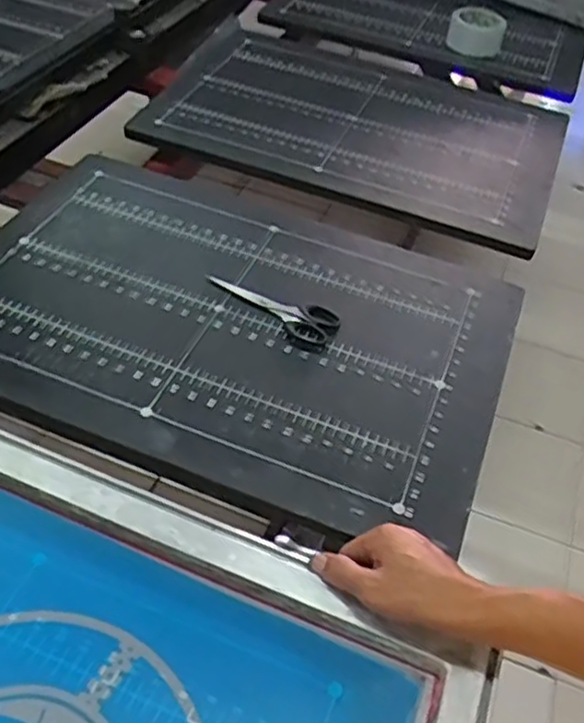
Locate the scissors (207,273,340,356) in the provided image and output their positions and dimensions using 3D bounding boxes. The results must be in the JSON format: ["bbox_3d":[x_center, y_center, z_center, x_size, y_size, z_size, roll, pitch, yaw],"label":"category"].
[{"bbox_3d":[-0.020,-0.065,0.768,0.162,0.007,0.061,35,53,24],"label":"scissors"}]

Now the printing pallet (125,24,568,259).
[{"bbox_3d":[0.094,-0.373,1.076,0.617,0.033,0.411,23,49,15],"label":"printing pallet"}]

